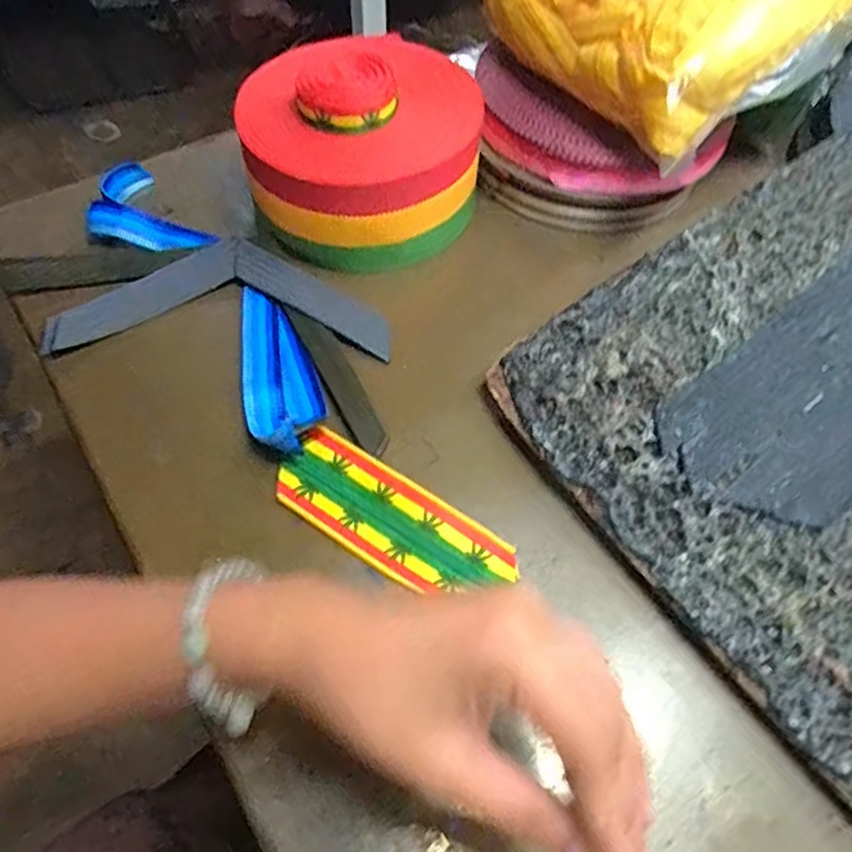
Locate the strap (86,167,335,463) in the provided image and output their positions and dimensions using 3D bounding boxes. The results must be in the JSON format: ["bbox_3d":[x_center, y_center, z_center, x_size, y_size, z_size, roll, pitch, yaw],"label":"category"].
[{"bbox_3d":[-0.152,-0.092,0.455,0.070,0.027,0.295,-35,64,-20],"label":"strap"}]

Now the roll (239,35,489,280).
[{"bbox_3d":[-0.045,-0.193,0.475,0.166,0.102,0.134,-1,58,-1],"label":"roll"}]

